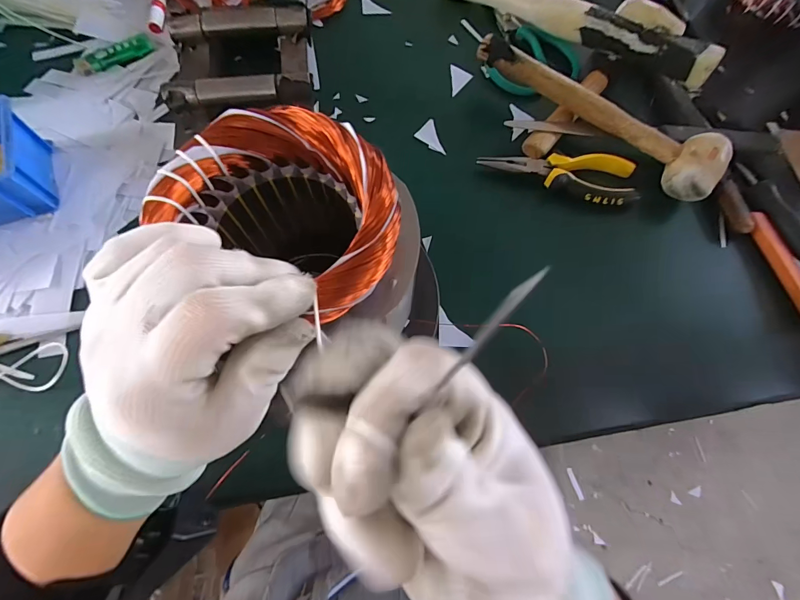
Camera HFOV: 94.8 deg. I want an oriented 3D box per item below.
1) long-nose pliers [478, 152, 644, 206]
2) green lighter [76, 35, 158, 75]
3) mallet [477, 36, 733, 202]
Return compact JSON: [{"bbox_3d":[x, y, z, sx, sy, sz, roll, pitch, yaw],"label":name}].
[{"bbox_3d":[0.157,-0.124,0.360,0.153,0.015,0.051,6,71,-1],"label":"long-nose pliers"},{"bbox_3d":[-0.319,-0.276,0.412,0.082,0.013,0.015,-34,76,-13],"label":"green lighter"},{"bbox_3d":[0.199,-0.192,0.379,0.261,0.054,0.057,40,74,10],"label":"mallet"}]

